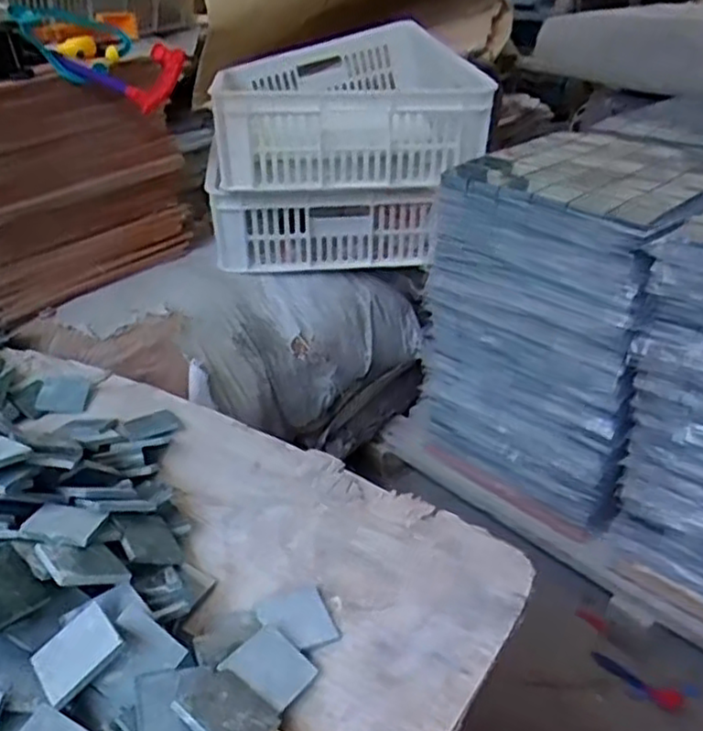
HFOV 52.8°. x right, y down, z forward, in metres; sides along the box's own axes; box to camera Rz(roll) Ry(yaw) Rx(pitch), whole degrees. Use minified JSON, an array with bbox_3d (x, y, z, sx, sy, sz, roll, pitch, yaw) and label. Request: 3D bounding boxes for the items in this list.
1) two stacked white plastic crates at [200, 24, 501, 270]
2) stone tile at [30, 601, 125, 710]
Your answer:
[{"bbox_3d":[-0.035,-0.441,1.377,0.454,0.296,0.704,-6,32,-6],"label":"two stacked white plastic crates"},{"bbox_3d":[-0.168,0.175,0.433,0.049,0.006,0.051,-44,37,-19],"label":"stone tile"}]

